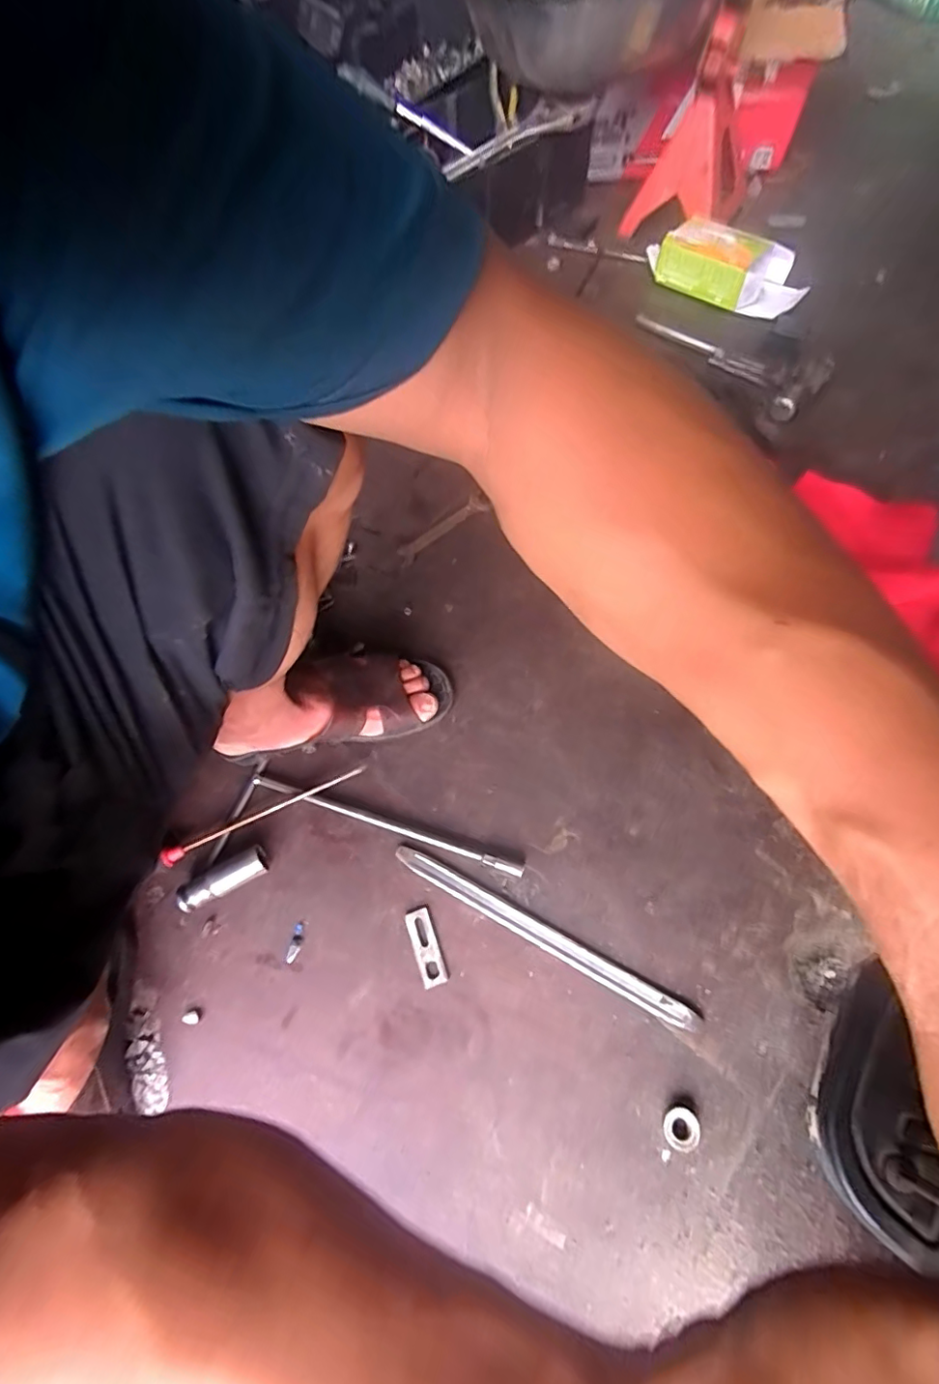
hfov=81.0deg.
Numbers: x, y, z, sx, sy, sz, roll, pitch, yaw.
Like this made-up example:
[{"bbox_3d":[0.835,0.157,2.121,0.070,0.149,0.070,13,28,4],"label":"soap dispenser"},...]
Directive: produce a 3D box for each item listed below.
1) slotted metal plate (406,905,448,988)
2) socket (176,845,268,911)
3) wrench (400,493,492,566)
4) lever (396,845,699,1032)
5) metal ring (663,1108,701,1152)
[{"bbox_3d":[-0.038,0.225,0.484,0.022,0.006,0.064,-20,65,-6],"label":"slotted metal plate"},{"bbox_3d":[-0.225,0.173,0.505,0.076,0.026,0.026,-28,66,-10],"label":"socket"},{"bbox_3d":[-0.032,-0.205,0.685,0.140,0.011,0.022,-39,68,-14],"label":"wrench"},{"bbox_3d":[0.058,0.211,0.483,0.280,0.008,0.020,26,69,15],"label":"lever"},{"bbox_3d":[0.161,0.331,0.416,0.027,0.014,0.029,-1,64,3],"label":"metal ring"}]

